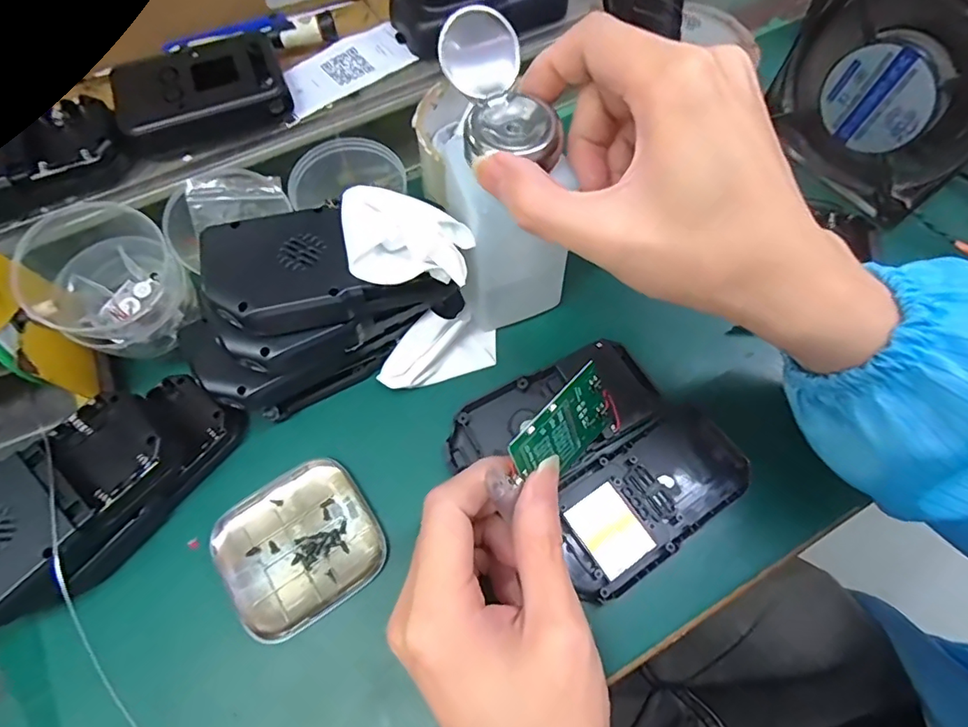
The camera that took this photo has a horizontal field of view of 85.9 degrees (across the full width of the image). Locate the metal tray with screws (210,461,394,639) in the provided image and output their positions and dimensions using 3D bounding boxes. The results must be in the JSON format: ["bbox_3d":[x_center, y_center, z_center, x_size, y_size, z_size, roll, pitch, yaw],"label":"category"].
[{"bbox_3d":[-0.092,0.089,0.257,0.074,0.010,0.070,-35,71,-14],"label":"metal tray with screws"}]

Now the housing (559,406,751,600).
[{"bbox_3d":[0.084,0.068,0.267,0.106,0.012,0.053,-31,70,-13],"label":"housing"}]

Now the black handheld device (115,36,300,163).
[{"bbox_3d":[-0.155,-0.150,0.289,0.086,0.024,0.051,-23,68,-10],"label":"black handheld device"}]

